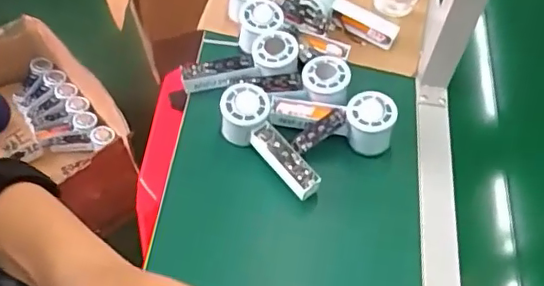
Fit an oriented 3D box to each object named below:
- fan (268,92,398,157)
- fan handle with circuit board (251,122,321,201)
[{"bbox_3d":[0.071,-0.026,0.681,0.148,0.054,0.063,7,56,1],"label":"fan"},{"bbox_3d":[0.015,0.020,0.654,0.031,0.018,0.095,-37,75,-10],"label":"fan handle with circuit board"}]

